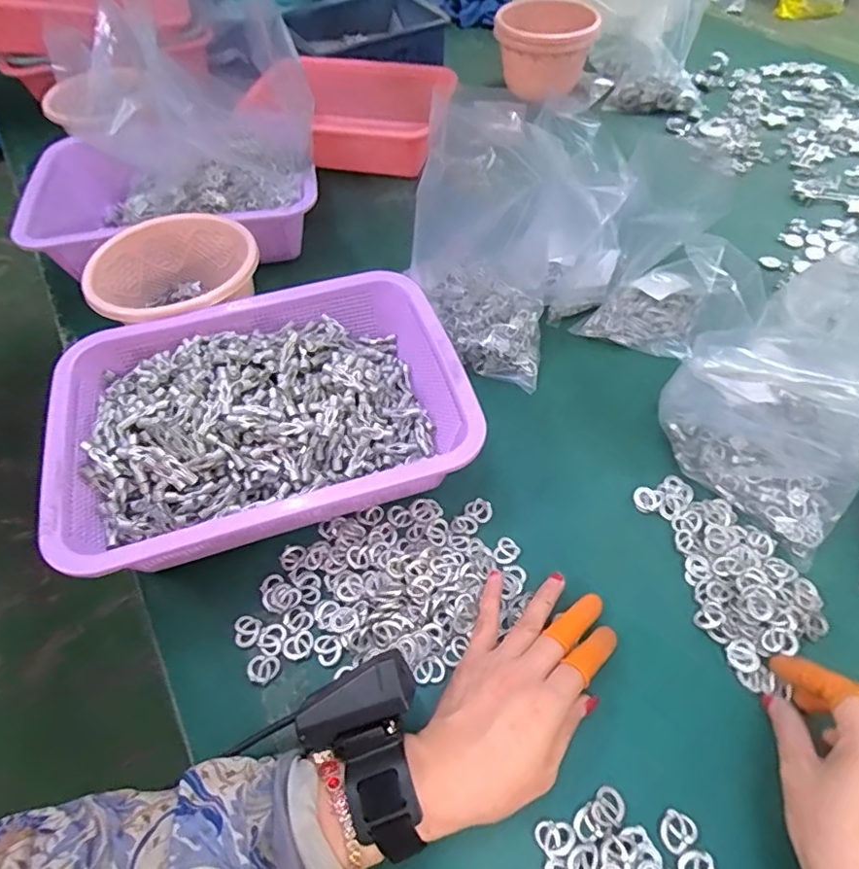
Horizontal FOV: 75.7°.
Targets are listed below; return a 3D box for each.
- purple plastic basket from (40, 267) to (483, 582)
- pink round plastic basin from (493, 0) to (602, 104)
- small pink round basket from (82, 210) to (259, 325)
[{"bbox_3d":[-0.125,-0.016,0.437,0.301,0.071,0.215,-16,56,-10],"label":"purple plastic basket"},{"bbox_3d":[0.166,-0.552,0.804,0.136,0.089,0.147,-1,54,1],"label":"pink round plastic basin"},{"bbox_3d":[-0.228,-0.137,0.514,0.130,0.069,0.138,-1,54,1],"label":"small pink round basket"}]

